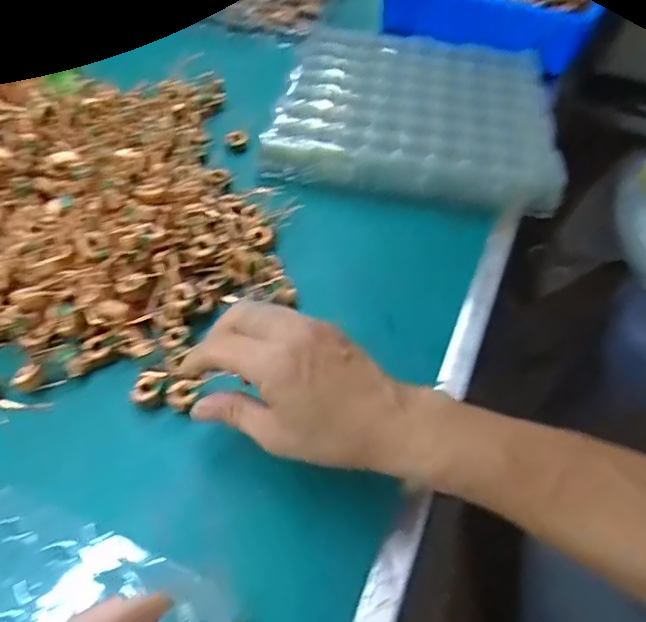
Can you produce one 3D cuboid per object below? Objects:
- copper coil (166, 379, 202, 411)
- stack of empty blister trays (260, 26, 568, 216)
[{"bbox_3d":[-0.093,0.056,0.391,0.022,0.008,0.025,6,47,-1],"label":"copper coil"},{"bbox_3d":[0.102,-0.224,0.640,0.292,0.040,0.282,13,47,5],"label":"stack of empty blister trays"}]

